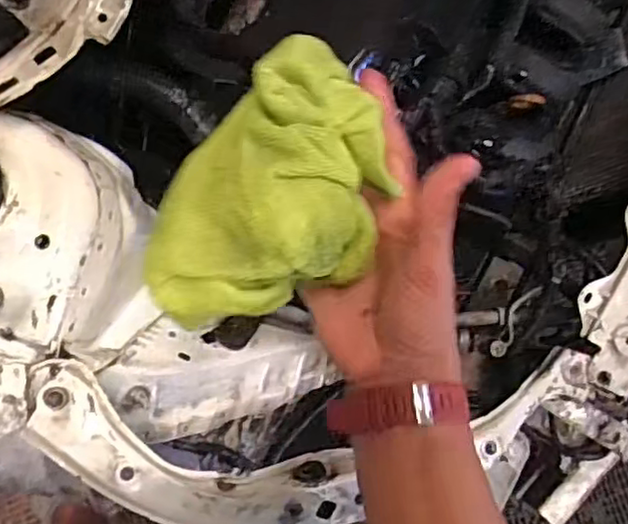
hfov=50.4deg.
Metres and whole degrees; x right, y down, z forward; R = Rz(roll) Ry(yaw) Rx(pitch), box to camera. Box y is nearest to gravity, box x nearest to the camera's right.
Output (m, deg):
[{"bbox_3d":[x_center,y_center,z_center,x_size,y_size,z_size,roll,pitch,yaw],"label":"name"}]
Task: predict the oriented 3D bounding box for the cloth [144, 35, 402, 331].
[{"bbox_3d":[-0.016,-0.032,0.347,0.100,0.051,0.158,40,82,-3],"label":"cloth"}]

